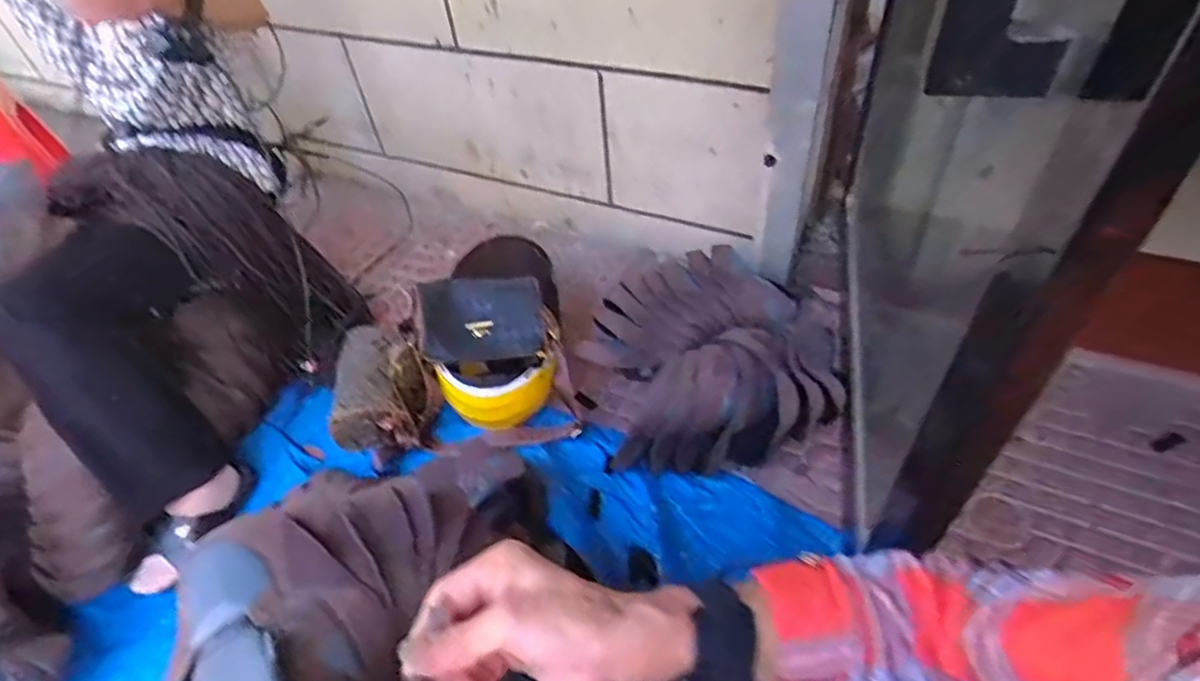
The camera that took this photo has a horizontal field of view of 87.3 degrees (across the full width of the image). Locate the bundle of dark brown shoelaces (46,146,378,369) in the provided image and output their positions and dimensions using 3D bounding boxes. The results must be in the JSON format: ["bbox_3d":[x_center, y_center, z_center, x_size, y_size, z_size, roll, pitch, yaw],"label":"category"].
[{"bbox_3d":[-0.649,-0.155,1.121,0.211,0.523,0.138,-30,37,30],"label":"bundle of dark brown shoelaces"}]

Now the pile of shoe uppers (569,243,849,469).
[{"bbox_3d":[0.187,0.032,1.124,0.408,0.171,0.393,-16,47,-8],"label":"pile of shoe uppers"}]

